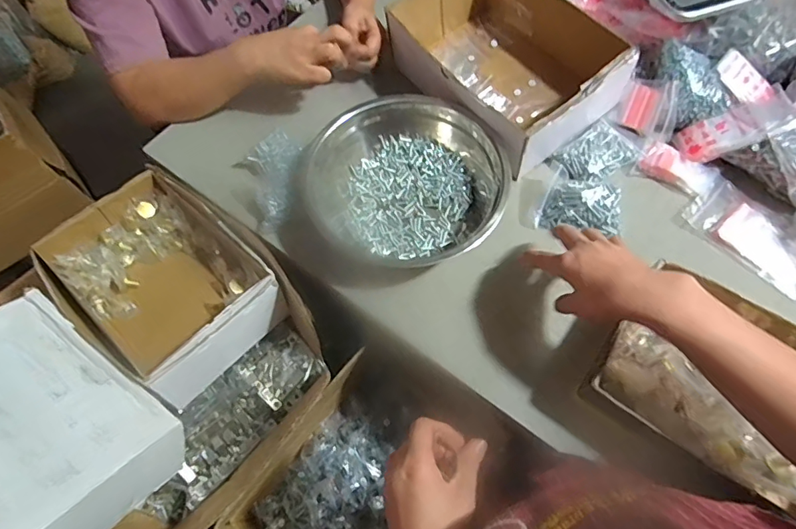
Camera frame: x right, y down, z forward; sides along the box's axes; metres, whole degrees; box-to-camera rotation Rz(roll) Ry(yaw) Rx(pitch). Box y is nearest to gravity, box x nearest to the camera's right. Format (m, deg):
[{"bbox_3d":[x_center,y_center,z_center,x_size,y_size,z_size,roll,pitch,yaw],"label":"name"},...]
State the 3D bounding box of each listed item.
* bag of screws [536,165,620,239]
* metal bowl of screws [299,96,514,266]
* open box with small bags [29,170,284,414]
[{"bbox_3d":[0.239,-0.079,0.630,0.102,0.033,0.080,18,67,12],"label":"bag of screws"},{"bbox_3d":[0.005,-0.110,0.647,0.267,0.066,0.229,33,71,17],"label":"metal bowl of screws"},{"bbox_3d":[-0.326,0.023,0.672,0.313,0.102,0.222,34,71,18],"label":"open box with small bags"}]

